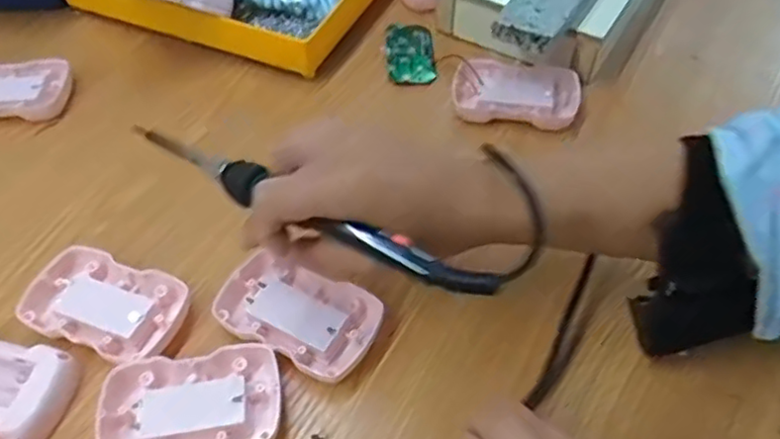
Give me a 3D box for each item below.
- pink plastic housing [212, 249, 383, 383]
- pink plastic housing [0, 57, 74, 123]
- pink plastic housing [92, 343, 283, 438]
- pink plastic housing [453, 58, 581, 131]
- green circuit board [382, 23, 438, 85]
[{"bbox_3d":[-0.052,0.051,0.355,0.086,0.013,0.053,25,57,18],"label":"pink plastic housing"},{"bbox_3d":[-0.285,-0.096,0.475,0.091,0.014,0.055,-7,53,-5],"label":"pink plastic housing"},{"bbox_3d":[-0.100,0.095,0.322,0.088,0.015,0.054,-9,53,-7],"label":"pink plastic housing"},{"bbox_3d":[0.092,-0.094,0.464,0.089,0.012,0.060,8,53,6],"label":"pink plastic housing"},{"bbox_3d":[0.016,-0.135,0.509,0.039,0.006,0.079,-2,53,-2],"label":"green circuit board"}]

